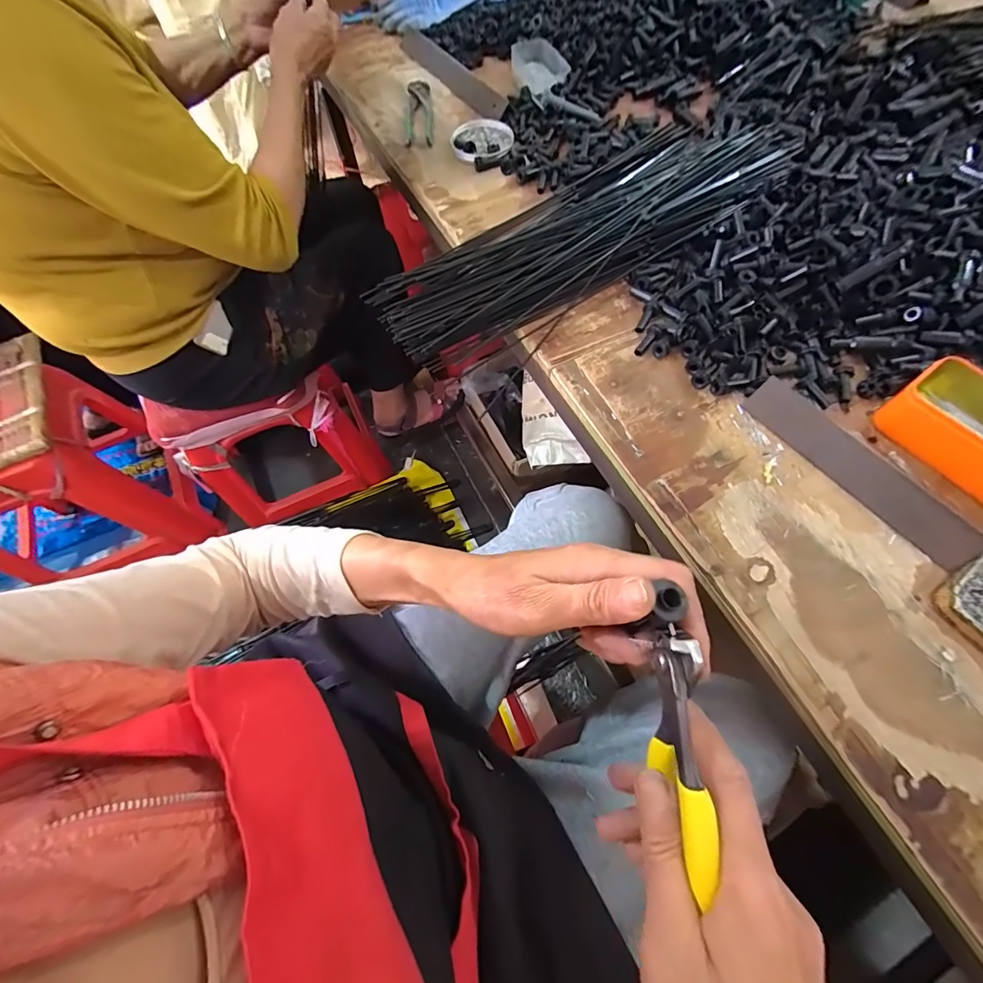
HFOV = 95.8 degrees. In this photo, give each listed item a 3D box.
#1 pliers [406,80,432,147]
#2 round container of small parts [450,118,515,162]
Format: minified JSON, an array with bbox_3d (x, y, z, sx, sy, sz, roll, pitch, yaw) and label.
[{"bbox_3d":[-0.112,-0.593,0.698,0.040,0.015,0.159,-3,66,1],"label":"pliers"},{"bbox_3d":[-0.014,-0.514,0.647,0.088,0.009,0.090,-1,66,1],"label":"round container of small parts"}]

